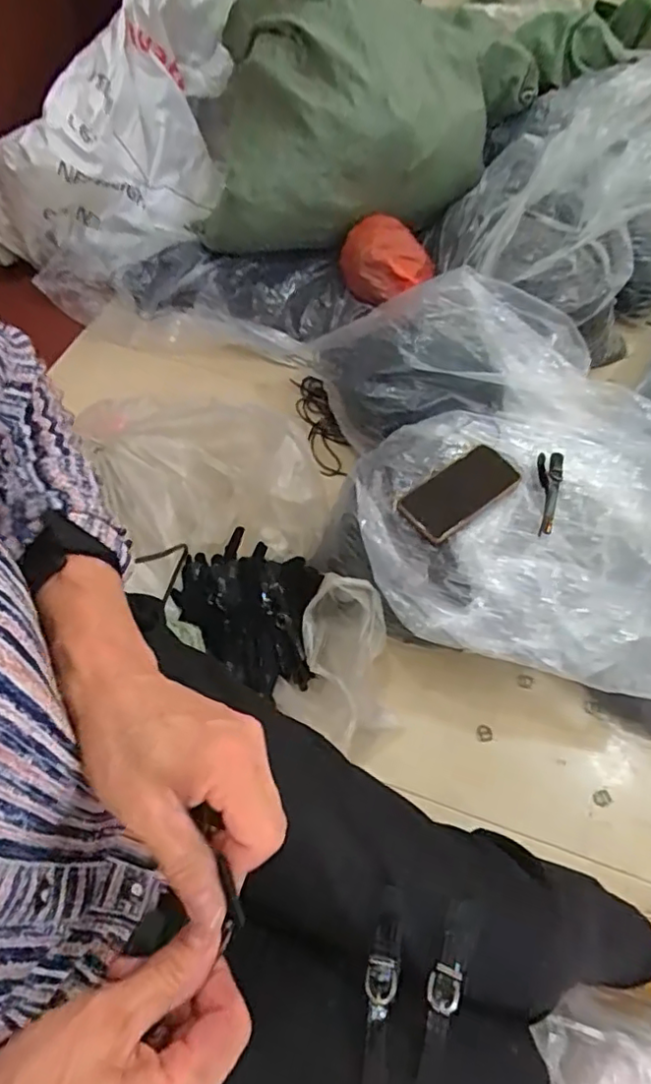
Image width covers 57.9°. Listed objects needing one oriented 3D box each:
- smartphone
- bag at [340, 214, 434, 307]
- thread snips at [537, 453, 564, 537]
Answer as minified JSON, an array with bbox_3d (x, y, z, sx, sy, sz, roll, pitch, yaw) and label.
[{"bbox_3d":[0.175,-0.064,0.773,0.163,0.014,0.077,-35,76,-18],"label":"smartphone"},{"bbox_3d":[0.107,-0.490,1.046,0.161,0.118,0.105,5,58,1],"label":"bag"},{"bbox_3d":[0.298,-0.066,0.790,0.035,0.011,0.145,15,59,7],"label":"thread snips"}]

